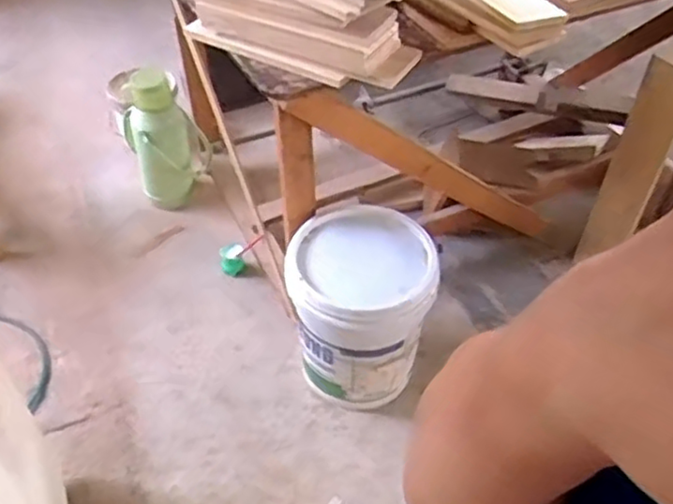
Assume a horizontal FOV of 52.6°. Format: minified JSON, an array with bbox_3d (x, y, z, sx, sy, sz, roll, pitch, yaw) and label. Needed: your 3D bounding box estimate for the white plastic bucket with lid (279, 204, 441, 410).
[{"bbox_3d":[0.050,0.125,1.494,0.292,0.337,0.271,1,46,-1],"label":"white plastic bucket with lid"}]

